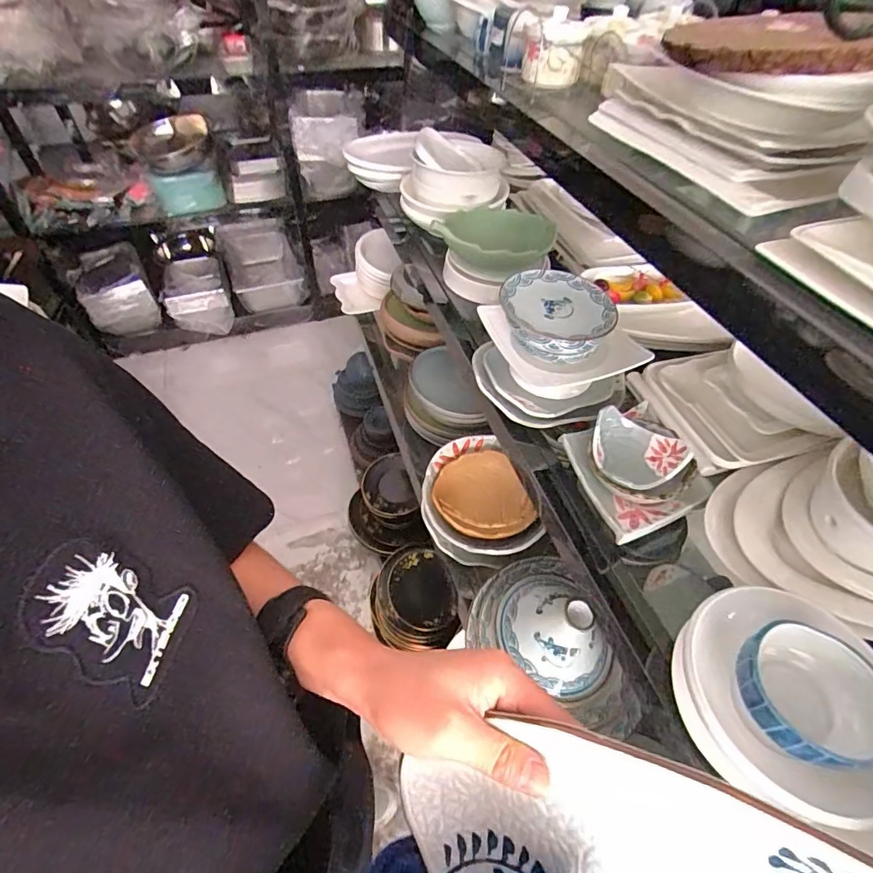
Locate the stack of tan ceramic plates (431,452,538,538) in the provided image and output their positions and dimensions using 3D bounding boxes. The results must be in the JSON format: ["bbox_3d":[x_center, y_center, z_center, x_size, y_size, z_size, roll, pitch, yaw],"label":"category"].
[{"bbox_3d":[0.086,0.119,0.941,0.185,0.055,0.196,-7,46,-3],"label":"stack of tan ceramic plates"}]

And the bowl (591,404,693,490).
[{"bbox_3d":[0.266,0.021,0.628,0.107,0.056,0.114,1,50,-2],"label":"bowl"}]

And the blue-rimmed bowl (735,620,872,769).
[{"bbox_3d":[0.338,0.242,0.441,0.111,0.065,0.106,1,50,-2],"label":"blue-rimmed bowl"}]

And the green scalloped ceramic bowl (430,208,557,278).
[{"bbox_3d":[0.106,-0.386,0.923,0.232,0.087,0.135,25,53,18],"label":"green scalloped ceramic bowl"}]

